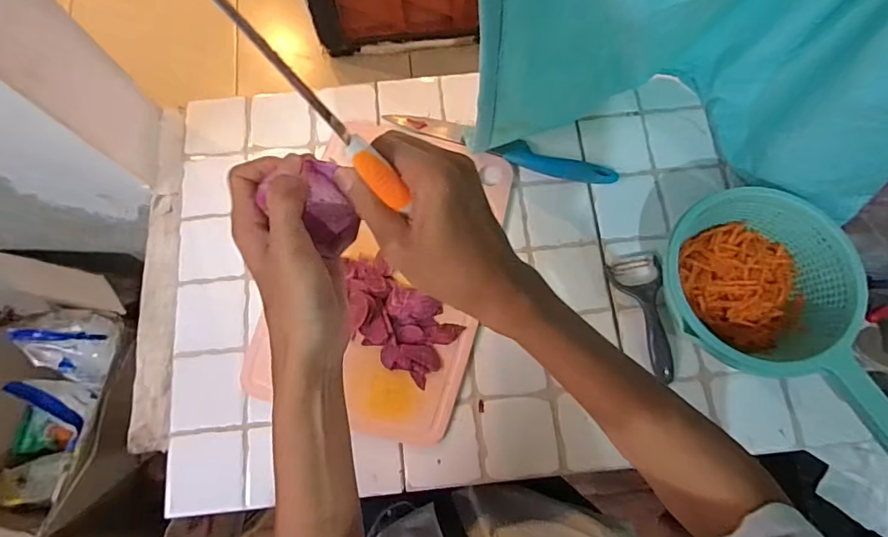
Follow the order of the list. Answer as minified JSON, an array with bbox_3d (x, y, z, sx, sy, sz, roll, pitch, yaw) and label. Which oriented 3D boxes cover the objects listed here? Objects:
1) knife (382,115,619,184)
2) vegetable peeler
[{"bbox_3d":[0.067,-0.152,0.616,0.291,0.015,0.029,18,76,5],"label":"knife"},{"bbox_3d":[0.221,0.053,0.552,0.056,0.021,0.141,-2,75,0],"label":"vegetable peeler"}]

